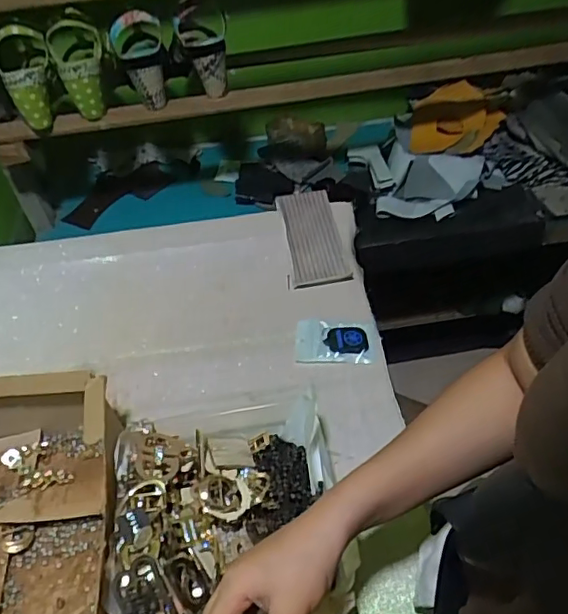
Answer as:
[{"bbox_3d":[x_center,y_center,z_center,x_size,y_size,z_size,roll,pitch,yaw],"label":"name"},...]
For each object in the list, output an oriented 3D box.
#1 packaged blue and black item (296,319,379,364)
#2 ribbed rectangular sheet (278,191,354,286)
[{"bbox_3d":[0.067,0.043,0.702,0.099,0.014,0.061,2,48,7],"label":"packaged blue and black item"},{"bbox_3d":[0.043,-0.101,0.810,0.080,0.017,0.159,-10,61,-4],"label":"ribbed rectangular sheet"}]

